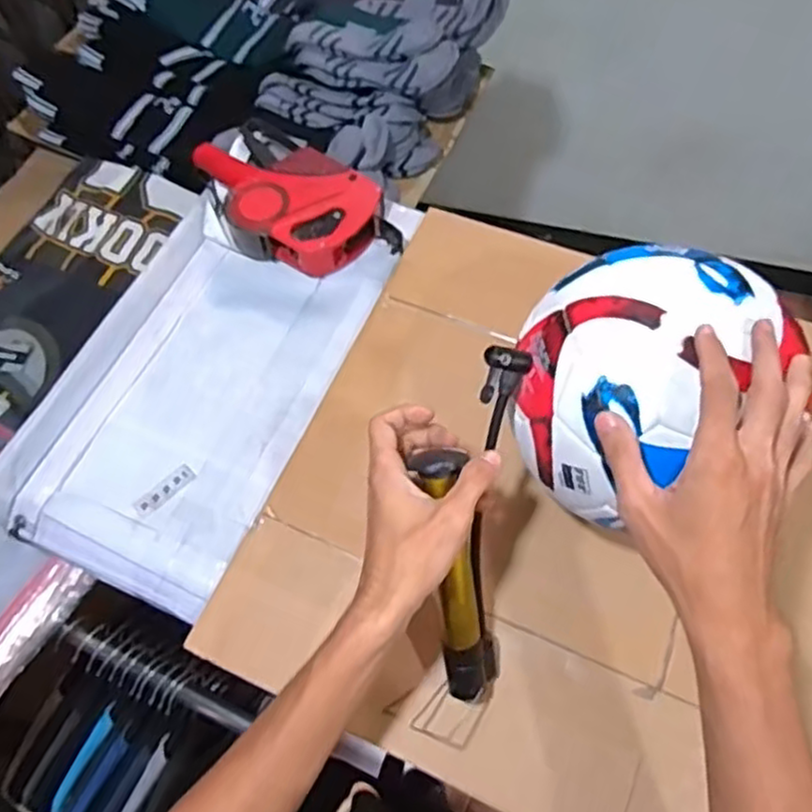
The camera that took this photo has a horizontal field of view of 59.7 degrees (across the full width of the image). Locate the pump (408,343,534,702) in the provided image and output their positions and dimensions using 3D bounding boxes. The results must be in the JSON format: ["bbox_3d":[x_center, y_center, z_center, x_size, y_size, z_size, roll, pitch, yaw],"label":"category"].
[{"bbox_3d":[0.043,0.087,0.519,0.070,0.067,0.260,6,98,6],"label":"pump"}]

